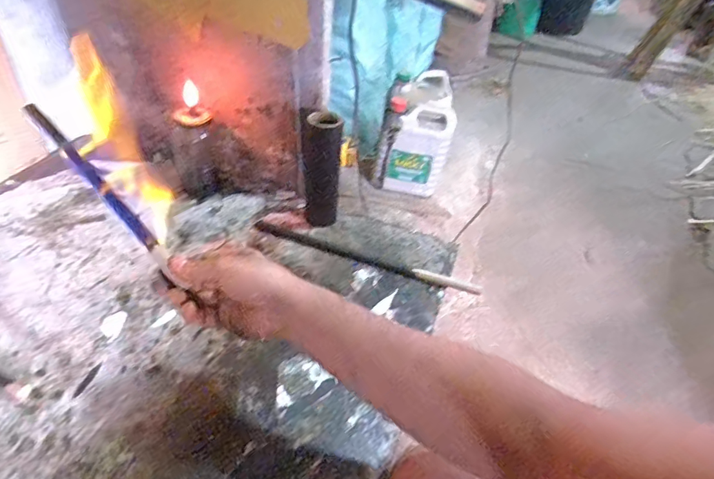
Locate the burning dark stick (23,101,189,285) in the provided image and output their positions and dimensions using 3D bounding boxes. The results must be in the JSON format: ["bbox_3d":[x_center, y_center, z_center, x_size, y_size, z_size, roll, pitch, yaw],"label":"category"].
[{"bbox_3d":[-0.271,-0.055,0.481,0.289,0.013,0.014,43,49,17],"label":"burning dark stick"}]

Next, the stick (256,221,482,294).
[{"bbox_3d":[0.008,0.023,0.697,0.361,0.015,0.021,17,39,12],"label":"stick"}]

